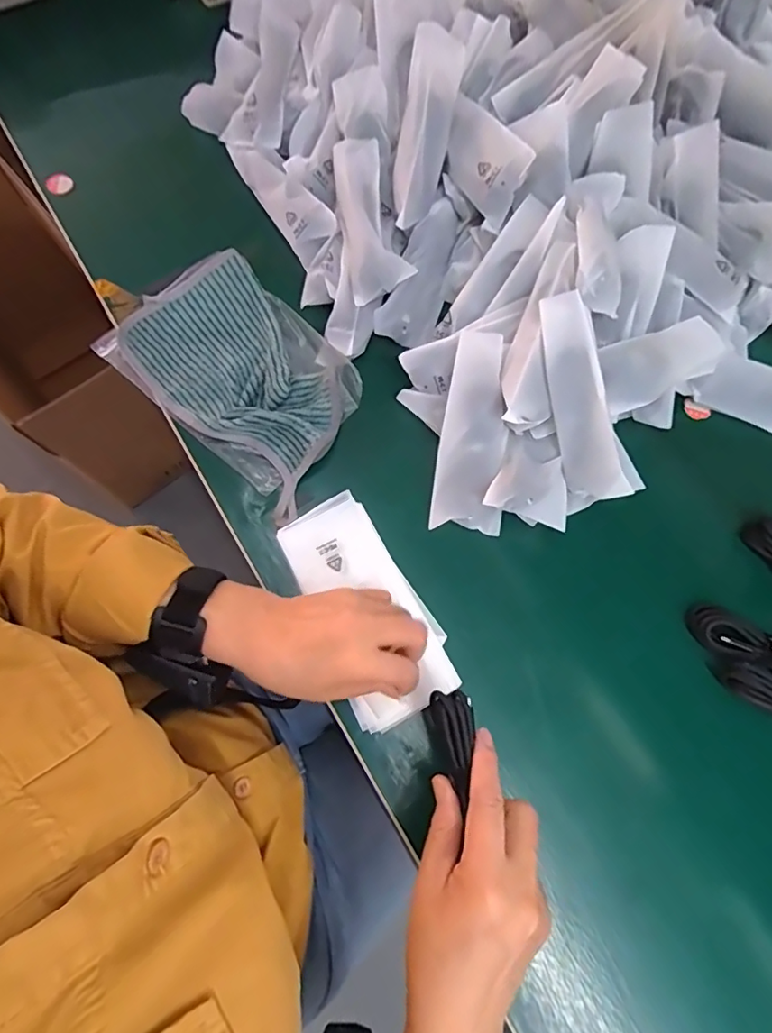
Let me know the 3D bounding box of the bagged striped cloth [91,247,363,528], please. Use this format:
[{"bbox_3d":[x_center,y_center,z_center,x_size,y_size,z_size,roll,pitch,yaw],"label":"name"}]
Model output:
[{"bbox_3d":[-0.127,-0.131,0.449,0.220,0.030,0.158,40,76,10],"label":"bagged striped cloth"}]

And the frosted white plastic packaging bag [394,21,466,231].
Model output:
[{"bbox_3d":[0.034,-0.337,0.461,0.044,0.027,0.154,11,99,1],"label":"frosted white plastic packaging bag"}]

